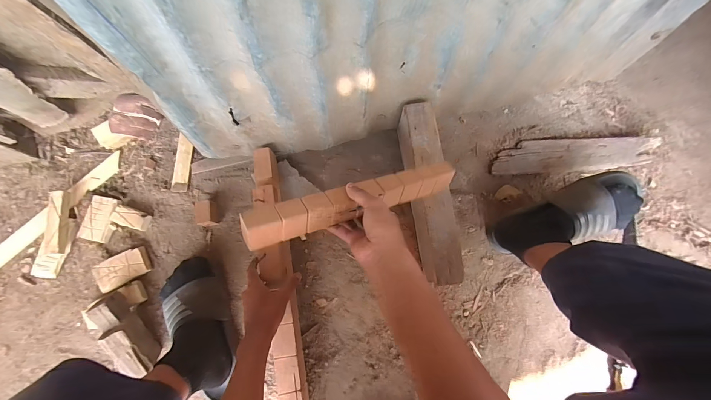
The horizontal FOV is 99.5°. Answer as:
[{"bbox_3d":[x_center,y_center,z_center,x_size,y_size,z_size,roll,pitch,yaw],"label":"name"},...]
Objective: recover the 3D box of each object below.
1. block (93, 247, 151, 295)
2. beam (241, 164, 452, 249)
[{"bbox_3d":[-0.470,0.141,0.611,0.093,0.028,0.061,-27,79,-10],"label":"block"},{"bbox_3d":[0.006,0.000,0.415,0.316,0.037,0.045,-15,76,-28],"label":"beam"}]

